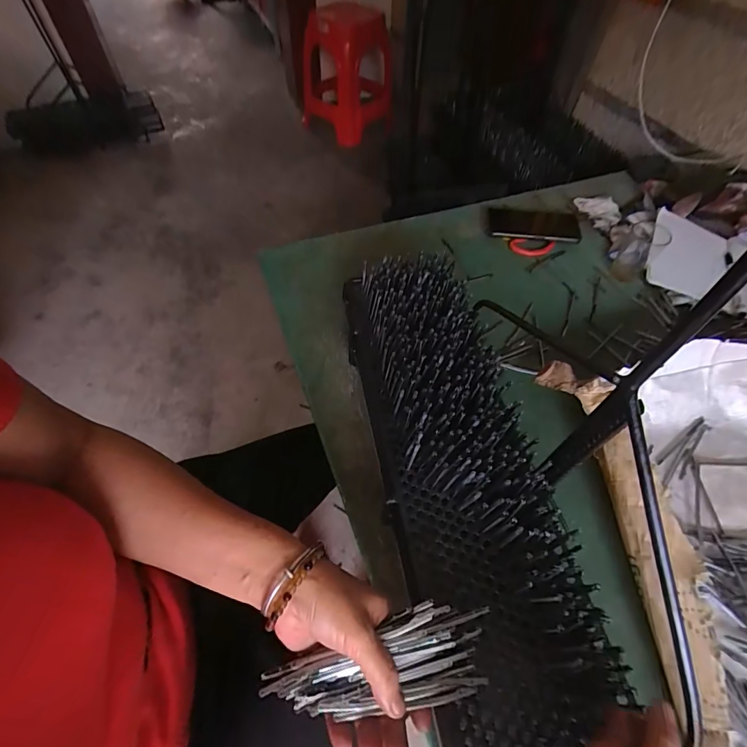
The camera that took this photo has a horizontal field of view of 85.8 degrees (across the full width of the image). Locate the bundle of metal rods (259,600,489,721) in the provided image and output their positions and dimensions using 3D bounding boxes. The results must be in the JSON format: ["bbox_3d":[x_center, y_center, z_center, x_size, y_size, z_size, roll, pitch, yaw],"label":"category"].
[{"bbox_3d":[0.004,0.207,0.287,0.158,0.025,0.059,-5,56,-9],"label":"bundle of metal rods"}]

